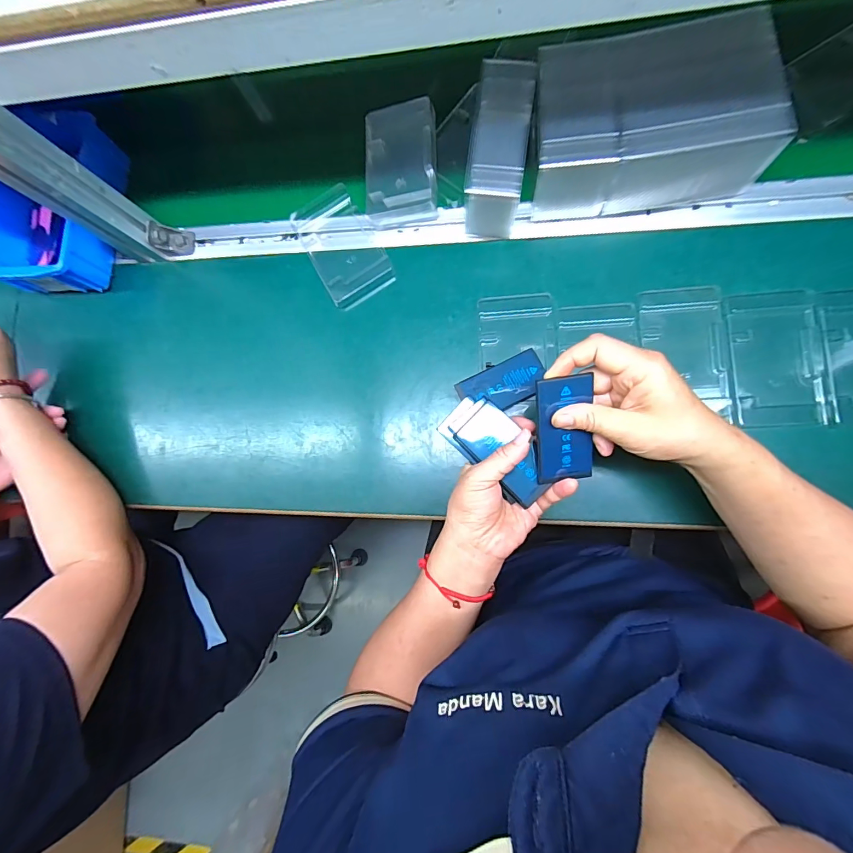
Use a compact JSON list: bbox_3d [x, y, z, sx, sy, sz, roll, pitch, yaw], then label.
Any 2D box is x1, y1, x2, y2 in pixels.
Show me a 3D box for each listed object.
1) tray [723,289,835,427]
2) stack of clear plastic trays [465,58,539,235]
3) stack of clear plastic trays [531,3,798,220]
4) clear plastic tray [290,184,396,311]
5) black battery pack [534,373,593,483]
[{"bbox_3d":[0.329,-0.065,0.384,0.079,0.011,0.128,-4,82,8],"label":"tray"},{"bbox_3d":[0.072,-0.261,0.403,0.053,0.083,0.129,8,85,10],"label":"stack of clear plastic trays"},{"bbox_3d":[0.203,-0.279,0.374,0.196,0.088,0.112,-5,82,8],"label":"stack of clear plastic trays"},{"bbox_3d":[-0.098,-0.208,0.459,0.077,0.013,0.137,-29,80,4],"label":"clear plastic tray"},{"bbox_3d":[0.110,0.004,0.322,0.042,0.007,0.088,-5,111,8],"label":"black battery pack"}]

